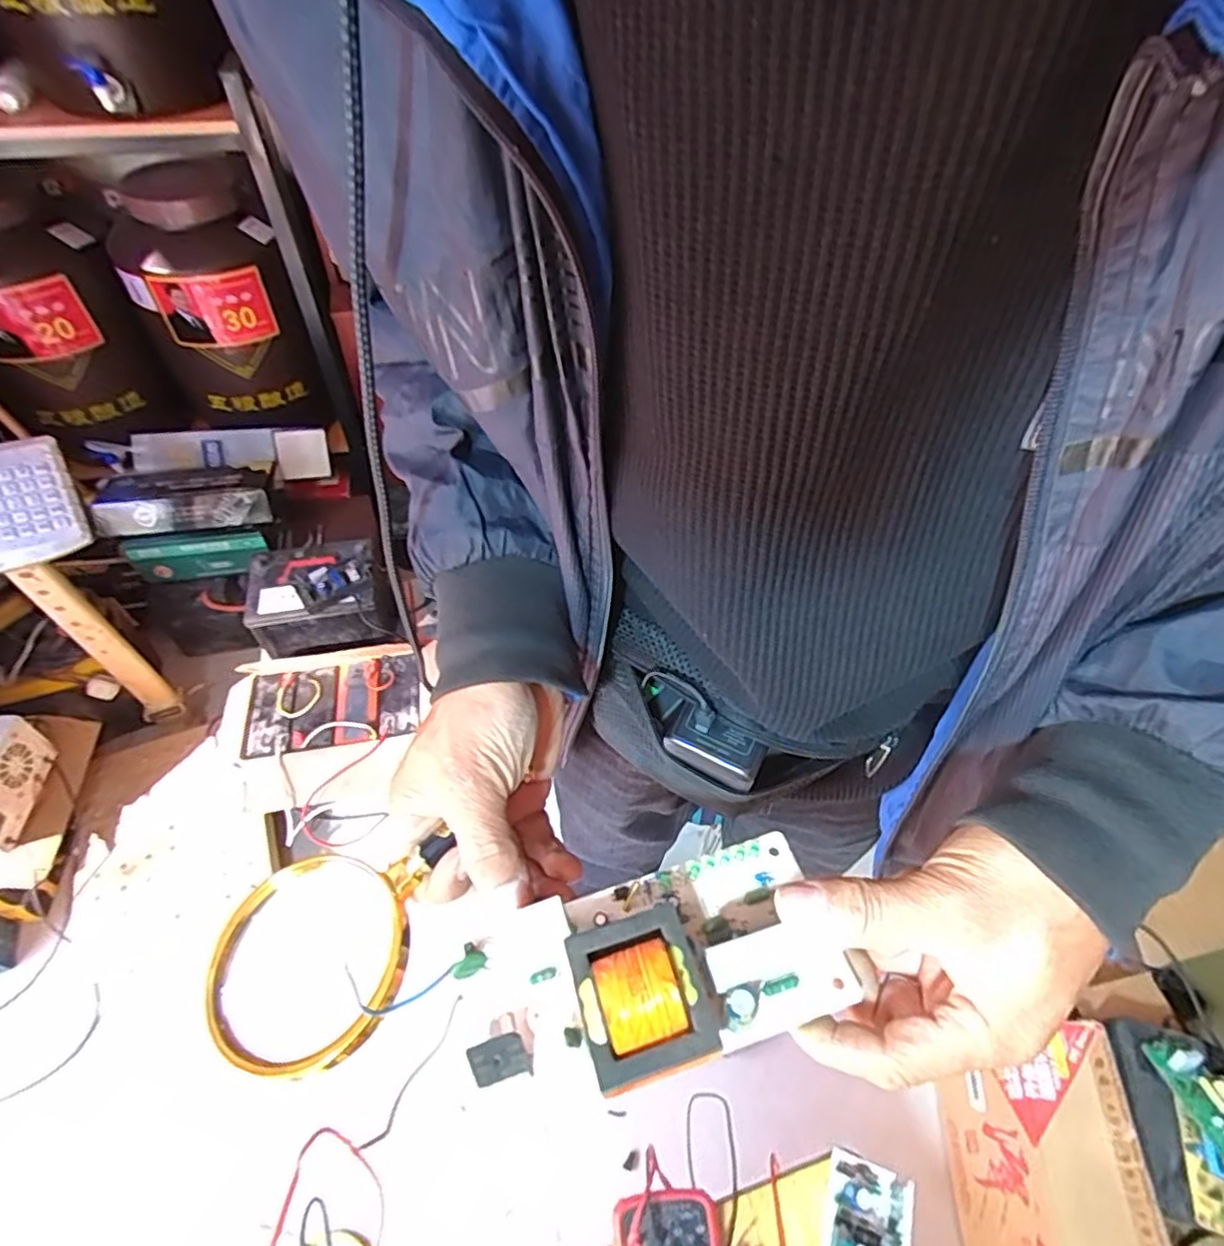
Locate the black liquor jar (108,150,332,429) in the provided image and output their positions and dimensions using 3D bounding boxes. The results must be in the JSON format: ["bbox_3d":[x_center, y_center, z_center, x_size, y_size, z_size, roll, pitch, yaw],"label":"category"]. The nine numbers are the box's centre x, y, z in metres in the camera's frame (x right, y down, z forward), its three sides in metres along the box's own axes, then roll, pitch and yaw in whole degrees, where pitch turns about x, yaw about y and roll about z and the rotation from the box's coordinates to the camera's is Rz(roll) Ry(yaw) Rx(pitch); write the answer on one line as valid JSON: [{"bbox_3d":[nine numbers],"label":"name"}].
[{"bbox_3d":[-0.811,-0.654,1.376,0.319,0.438,0.297,-11,54,-11],"label":"black liquor jar"}]

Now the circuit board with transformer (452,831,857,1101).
[{"bbox_3d":[0.018,0.139,0.275,0.154,0.041,0.080,-13,54,-12],"label":"circuit board with transformer"}]

